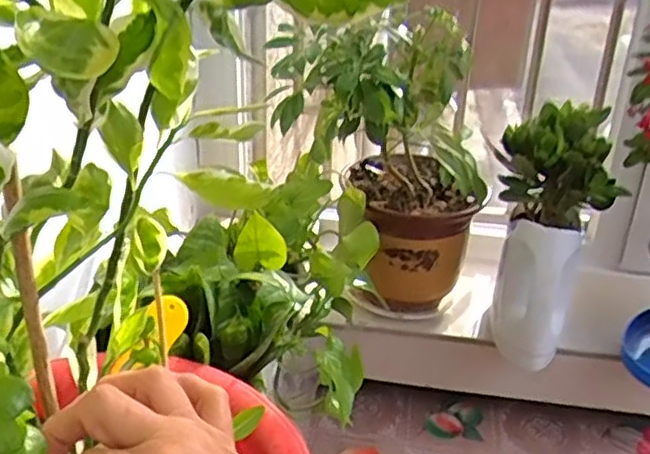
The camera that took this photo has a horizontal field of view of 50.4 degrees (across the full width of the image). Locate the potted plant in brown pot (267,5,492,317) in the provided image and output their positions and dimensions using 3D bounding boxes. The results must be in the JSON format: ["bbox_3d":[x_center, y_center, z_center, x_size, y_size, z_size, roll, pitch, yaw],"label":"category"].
[{"bbox_3d":[0.080,-0.062,0.867,0.227,0.354,0.216,11,29,17],"label":"potted plant in brown pot"}]

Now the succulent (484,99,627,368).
[{"bbox_3d":[0.268,0.016,0.837,0.128,0.270,0.149,5,28,6],"label":"succulent"}]

